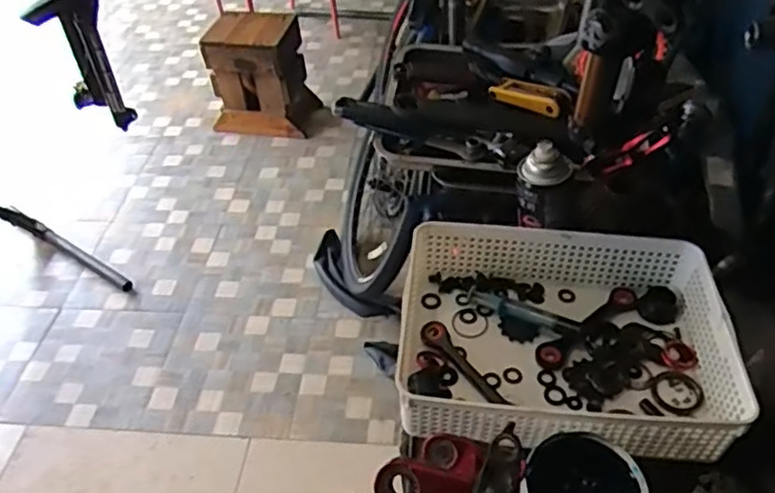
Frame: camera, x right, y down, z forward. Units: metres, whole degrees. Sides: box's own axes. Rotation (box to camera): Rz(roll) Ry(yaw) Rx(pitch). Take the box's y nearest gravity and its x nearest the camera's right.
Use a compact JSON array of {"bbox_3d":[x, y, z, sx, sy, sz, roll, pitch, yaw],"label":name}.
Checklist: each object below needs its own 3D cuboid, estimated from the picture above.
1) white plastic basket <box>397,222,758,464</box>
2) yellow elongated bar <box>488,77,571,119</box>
[{"bbox_3d":[0.185,0.099,0.708,0.329,0.085,0.253,2,44,7],"label":"white plastic basket"},{"bbox_3d":[0.201,-0.218,0.951,0.038,0.035,0.121,-34,51,-27],"label":"yellow elongated bar"}]

